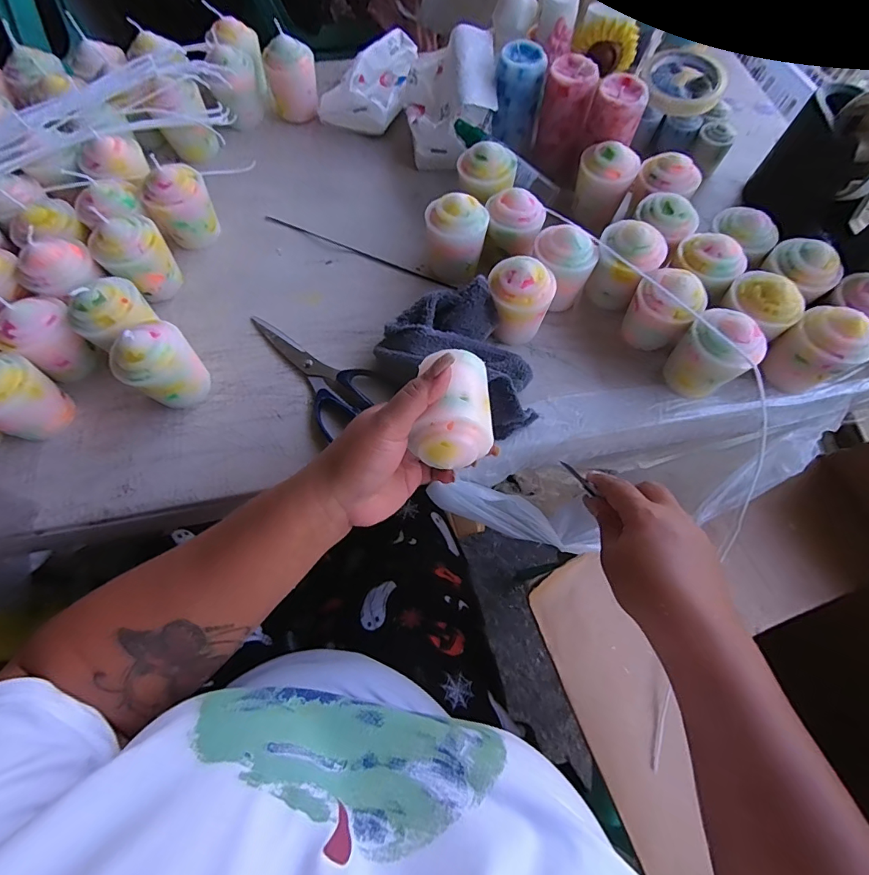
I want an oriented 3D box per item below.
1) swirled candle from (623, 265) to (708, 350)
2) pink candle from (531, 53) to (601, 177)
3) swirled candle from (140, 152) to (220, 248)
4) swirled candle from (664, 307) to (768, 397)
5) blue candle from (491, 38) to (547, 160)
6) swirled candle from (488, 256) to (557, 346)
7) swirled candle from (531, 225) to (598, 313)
[{"bbox_3d":[0.198,-0.109,0.392,0.054,0.071,0.048,37,72,13],"label":"swirled candle"},{"bbox_3d":[0.139,-0.346,0.483,0.050,0.095,0.054,17,69,6],"label":"pink candle"},{"bbox_3d":[-0.245,-0.226,0.433,0.056,0.070,0.045,-29,71,-12],"label":"swirled candle"},{"bbox_3d":[0.231,-0.067,0.373,0.045,0.075,0.053,-30,72,-12],"label":"swirled candle"},{"bbox_3d":[0.092,-0.373,0.489,0.051,0.087,0.049,13,69,4],"label":"blue candle"},{"bbox_3d":[0.074,-0.119,0.392,0.054,0.067,0.046,11,68,4],"label":"swirled candle"},{"bbox_3d":[0.116,-0.156,0.411,0.054,0.070,0.053,0,68,-1],"label":"swirled candle"}]

